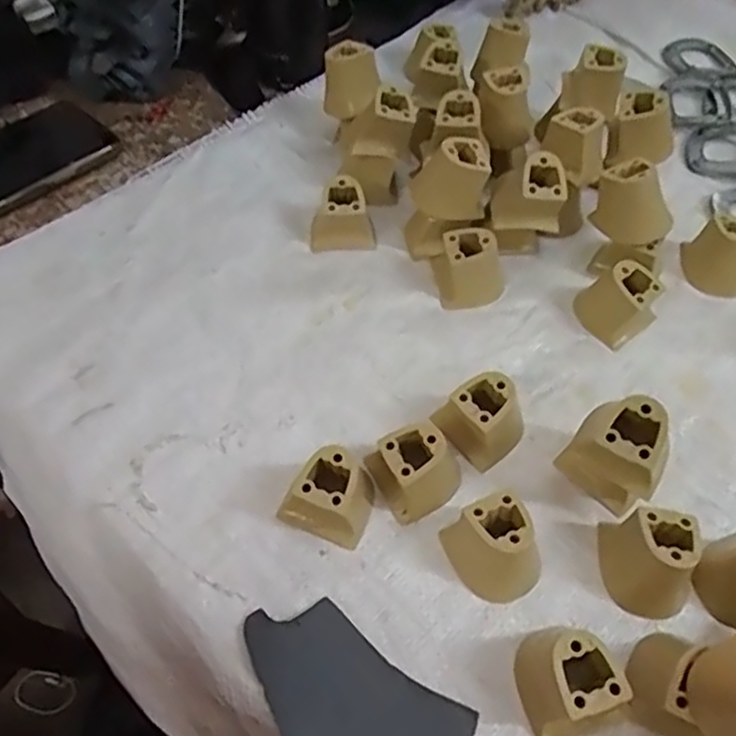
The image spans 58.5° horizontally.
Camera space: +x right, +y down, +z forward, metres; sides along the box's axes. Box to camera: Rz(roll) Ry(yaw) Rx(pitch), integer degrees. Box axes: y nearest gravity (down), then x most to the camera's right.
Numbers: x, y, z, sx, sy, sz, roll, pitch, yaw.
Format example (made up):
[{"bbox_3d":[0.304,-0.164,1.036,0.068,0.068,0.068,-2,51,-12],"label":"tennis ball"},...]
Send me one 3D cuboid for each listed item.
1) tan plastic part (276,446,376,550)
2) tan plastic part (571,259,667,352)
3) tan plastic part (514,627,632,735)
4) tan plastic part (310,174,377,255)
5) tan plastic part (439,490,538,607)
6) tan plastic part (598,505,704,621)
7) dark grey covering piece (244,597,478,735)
[{"bbox_3d":[-0.020,0.062,0.330,0.043,0.037,0.035,18,58,10],"label":"tan plastic part"},{"bbox_3d":[0.155,-0.043,0.406,0.040,0.036,0.040,-33,63,-21],"label":"tan plastic part"},{"bbox_3d":[0.085,0.134,0.285,0.035,0.038,0.041,-18,59,-13],"label":"tan plastic part"},{"bbox_3d":[-0.017,-0.103,0.440,0.043,0.037,0.029,-1,56,-2],"label":"tan plastic part"},{"bbox_3d":[0.060,0.088,0.317,0.040,0.036,0.042,-19,59,-14],"label":"tan plastic part"},{"bbox_3d":[0.137,0.093,0.316,0.037,0.036,0.044,4,56,1],"label":"tan plastic part"},{"bbox_3d":[-0.004,0.153,0.289,0.121,0.006,0.057,32,61,18],"label":"dark grey covering piece"}]

